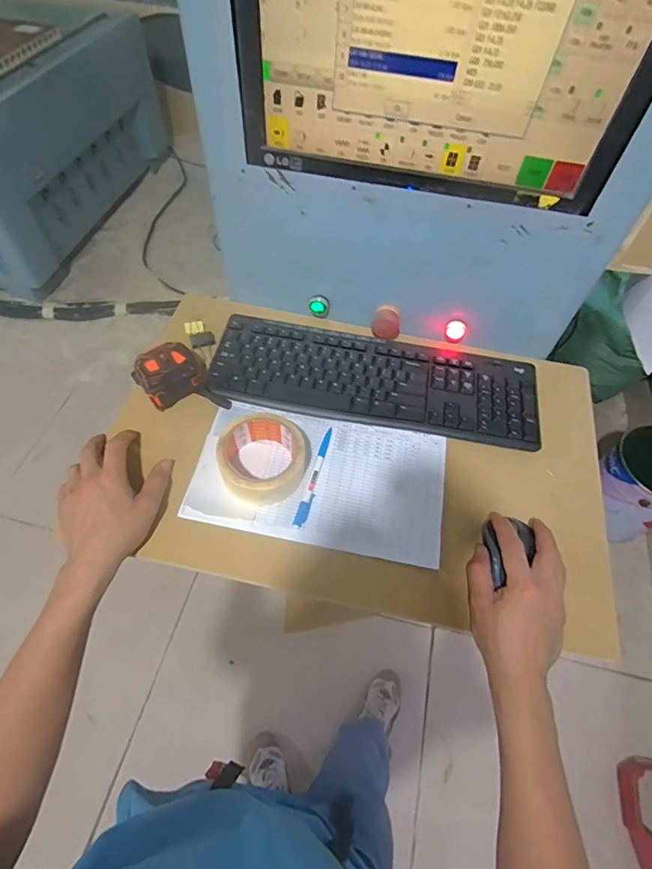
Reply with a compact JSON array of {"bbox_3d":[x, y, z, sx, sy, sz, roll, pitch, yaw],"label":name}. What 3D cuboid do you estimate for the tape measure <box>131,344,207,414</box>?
[{"bbox_3d":[-0.198,-0.082,0.578,0.092,0.042,0.075,-37,65,-23],"label":"tape measure"}]

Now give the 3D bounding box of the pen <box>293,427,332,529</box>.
[{"bbox_3d":[-0.012,0.049,0.532,0.013,0.007,0.134,15,57,7],"label":"pen"}]

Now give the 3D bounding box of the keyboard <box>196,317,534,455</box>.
[{"bbox_3d":[0.065,-0.076,0.601,0.427,0.022,0.141,9,57,3],"label":"keyboard"}]

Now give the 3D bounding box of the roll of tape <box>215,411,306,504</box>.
[{"bbox_3d":[-0.075,0.029,0.514,0.093,0.054,0.101,1,57,-2],"label":"roll of tape"}]

